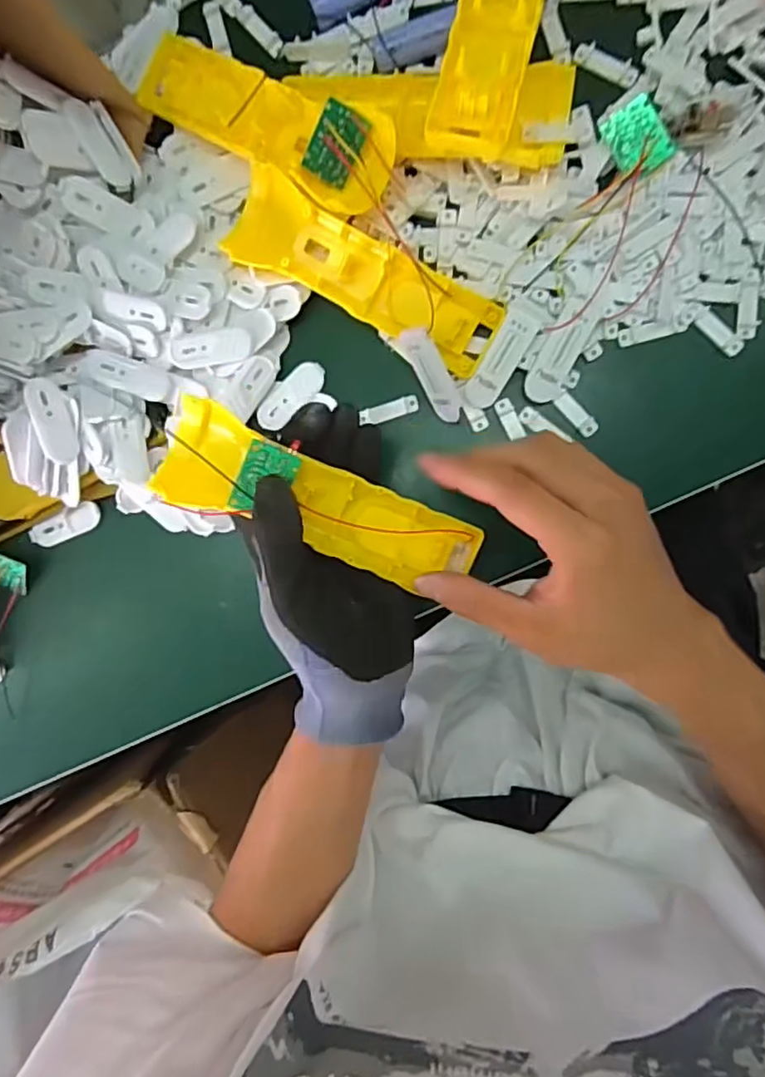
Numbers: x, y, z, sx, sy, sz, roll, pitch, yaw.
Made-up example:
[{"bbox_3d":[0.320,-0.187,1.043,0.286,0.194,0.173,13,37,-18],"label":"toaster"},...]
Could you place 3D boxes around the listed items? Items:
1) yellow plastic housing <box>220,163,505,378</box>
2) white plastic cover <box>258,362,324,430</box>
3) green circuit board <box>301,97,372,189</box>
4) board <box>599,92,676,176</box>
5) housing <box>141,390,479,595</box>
[{"bbox_3d":[-0.011,-0.147,0.338,0.160,0.020,0.047,31,96,6],"label":"yellow plastic housing"},{"bbox_3d":[-0.056,-0.087,0.368,0.049,0.004,0.019,-42,86,8],"label":"white plastic cover"},{"bbox_3d":[-0.024,-0.204,0.314,0.025,0.004,0.034,20,121,-22],"label":"green circuit board"},{"bbox_3d":[0.136,-0.213,0.322,0.026,0.005,0.035,-29,96,21],"label":"board"},{"bbox_3d":[-0.030,-0.017,0.305,0.162,0.027,0.046,22,95,-8],"label":"housing"}]

